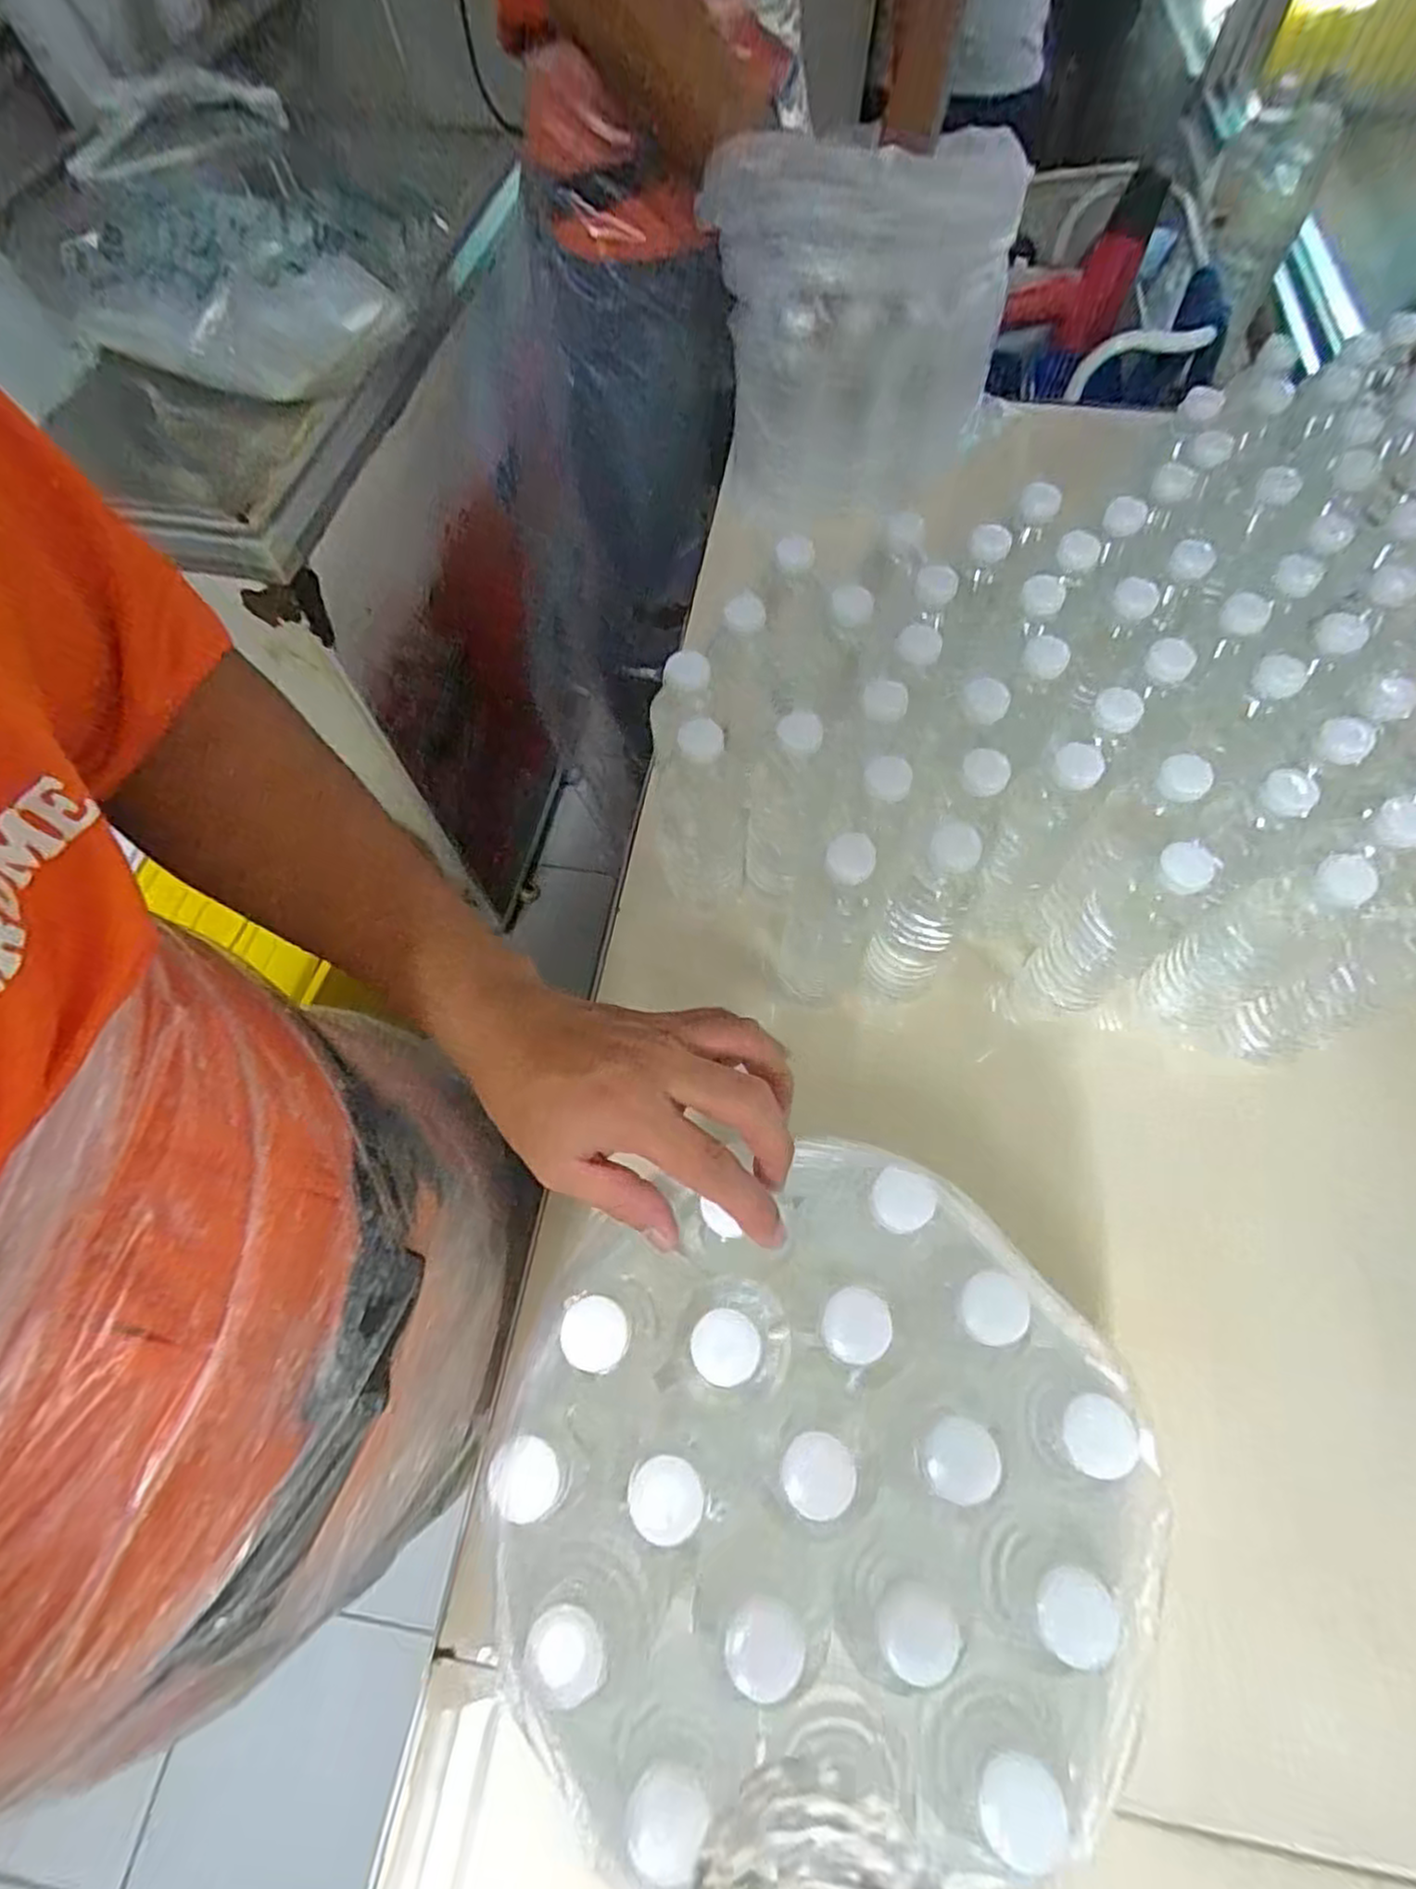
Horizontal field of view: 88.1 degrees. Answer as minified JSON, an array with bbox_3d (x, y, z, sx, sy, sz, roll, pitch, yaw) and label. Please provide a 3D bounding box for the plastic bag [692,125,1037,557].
[{"bbox_3d":[0.130,-0.551,0.669,0.180,0.250,0.193,-35,69,-15],"label":"plastic bag"}]

